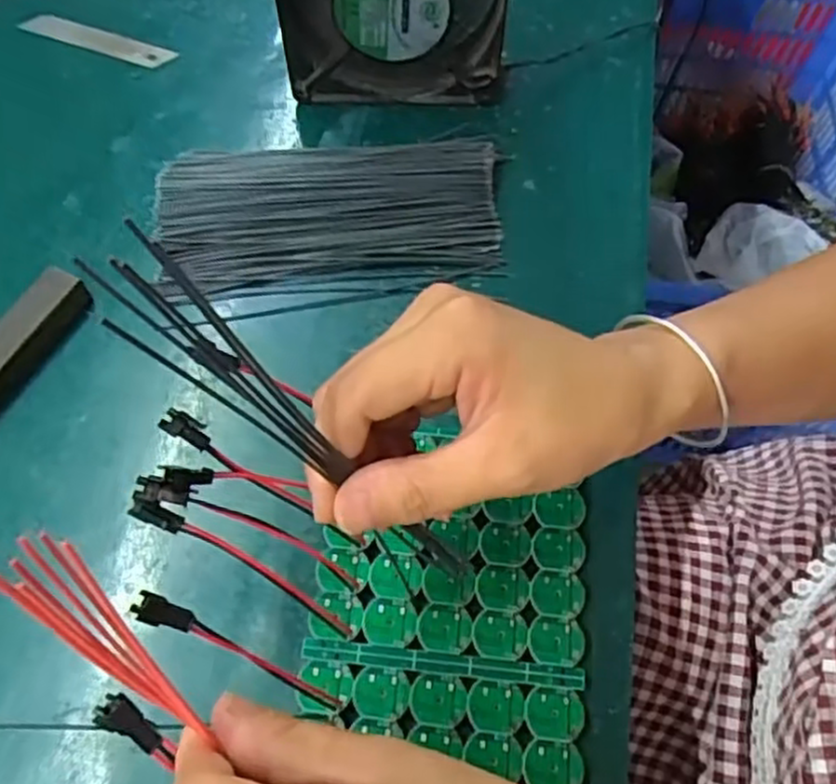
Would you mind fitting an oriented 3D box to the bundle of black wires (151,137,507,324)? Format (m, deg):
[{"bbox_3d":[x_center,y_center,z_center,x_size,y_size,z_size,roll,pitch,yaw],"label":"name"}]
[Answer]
[{"bbox_3d":[-0.046,-0.092,0.393,0.176,0.013,0.099,-4,62,-3],"label":"bundle of black wires"}]

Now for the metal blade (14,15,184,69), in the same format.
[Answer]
[{"bbox_3d":[-0.197,-0.217,0.460,0.099,0.004,0.017,18,73,7],"label":"metal blade"}]

